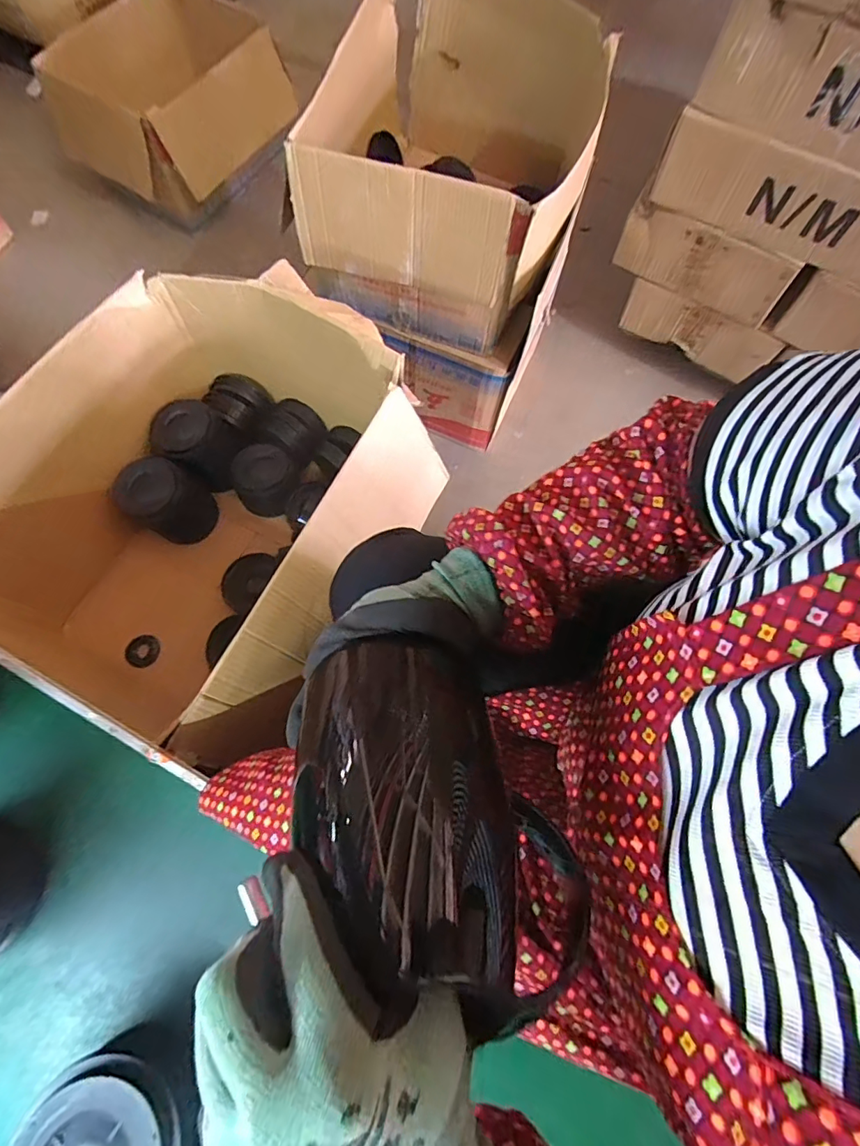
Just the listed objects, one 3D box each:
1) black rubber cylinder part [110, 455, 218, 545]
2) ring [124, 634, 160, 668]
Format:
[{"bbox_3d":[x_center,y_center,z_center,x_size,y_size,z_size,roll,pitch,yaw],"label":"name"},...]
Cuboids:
[{"bbox_3d":[-0.509,-0.140,0.948,0.128,0.136,0.121,0,71,-1],"label":"black rubber cylinder part"},{"bbox_3d":[-0.540,0.146,0.920,0.073,0.004,0.061,15,64,16],"label":"ring"}]

